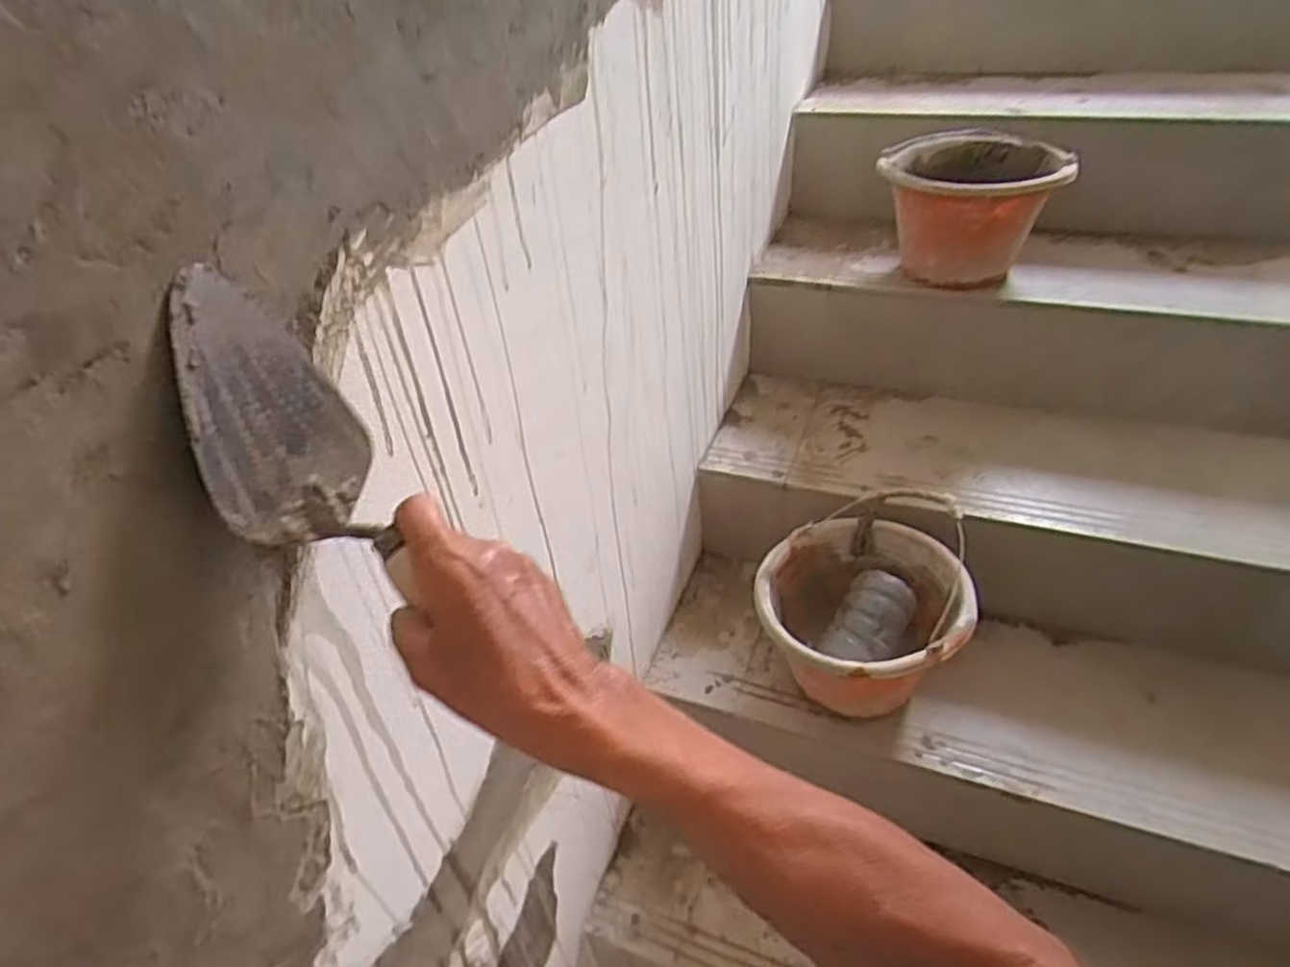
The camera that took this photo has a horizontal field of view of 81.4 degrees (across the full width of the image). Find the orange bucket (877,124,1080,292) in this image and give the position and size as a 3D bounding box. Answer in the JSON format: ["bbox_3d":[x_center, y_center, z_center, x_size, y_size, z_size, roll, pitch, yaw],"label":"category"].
[{"bbox_3d":[0.492,-0.410,1.128,0.233,0.170,0.233,-4,39,3],"label":"orange bucket"}]

